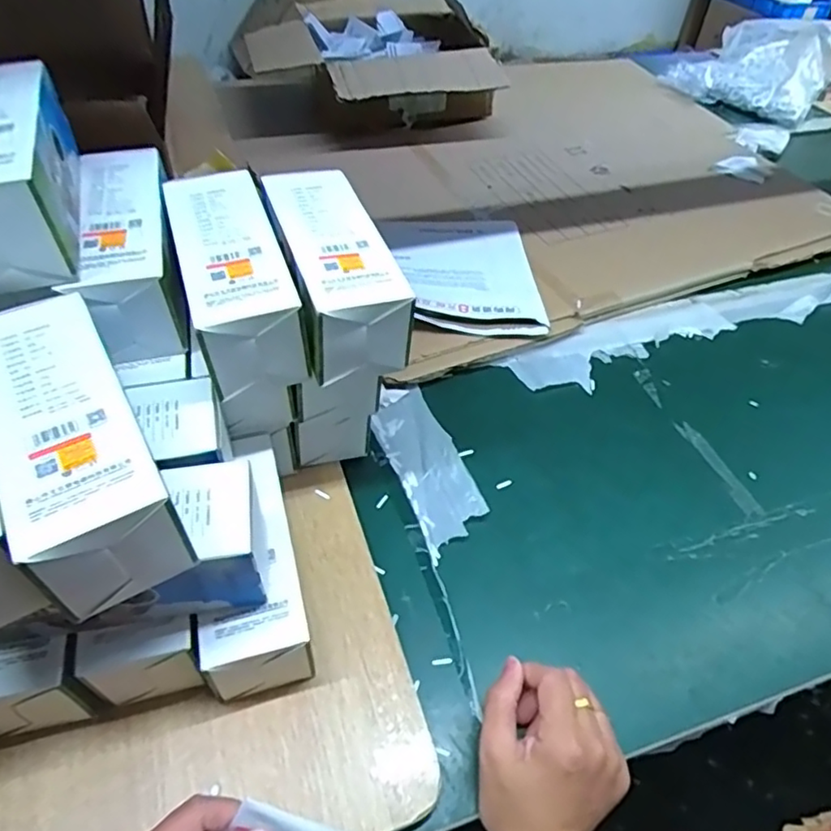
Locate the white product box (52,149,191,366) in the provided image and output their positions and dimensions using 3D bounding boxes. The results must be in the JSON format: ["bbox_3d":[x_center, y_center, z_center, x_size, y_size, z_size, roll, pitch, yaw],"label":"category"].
[{"bbox_3d":[-0.214,-0.128,0.459,0.062,0.071,0.173,-13,50,-15],"label":"white product box"}]

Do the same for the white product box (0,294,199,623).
[{"bbox_3d":[-0.192,0.014,0.342,0.066,0.063,0.172,-23,54,-23],"label":"white product box"}]

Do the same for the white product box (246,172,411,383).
[{"bbox_3d":[-0.064,-0.112,0.465,0.074,0.062,0.188,-14,51,-16],"label":"white product box"}]

